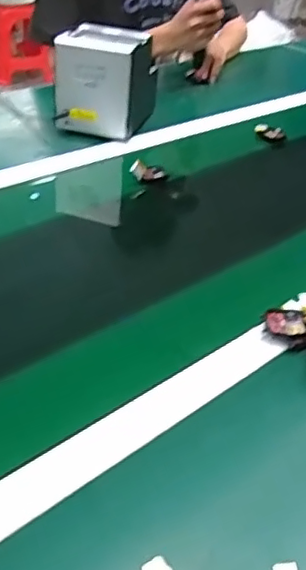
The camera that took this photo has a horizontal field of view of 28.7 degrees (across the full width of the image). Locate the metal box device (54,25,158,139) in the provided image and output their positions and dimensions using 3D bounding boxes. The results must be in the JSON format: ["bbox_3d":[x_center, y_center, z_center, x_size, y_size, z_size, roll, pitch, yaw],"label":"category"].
[{"bbox_3d":[-0.076,-0.346,1.004,0.128,0.145,0.158,13,37,9],"label":"metal box device"}]

